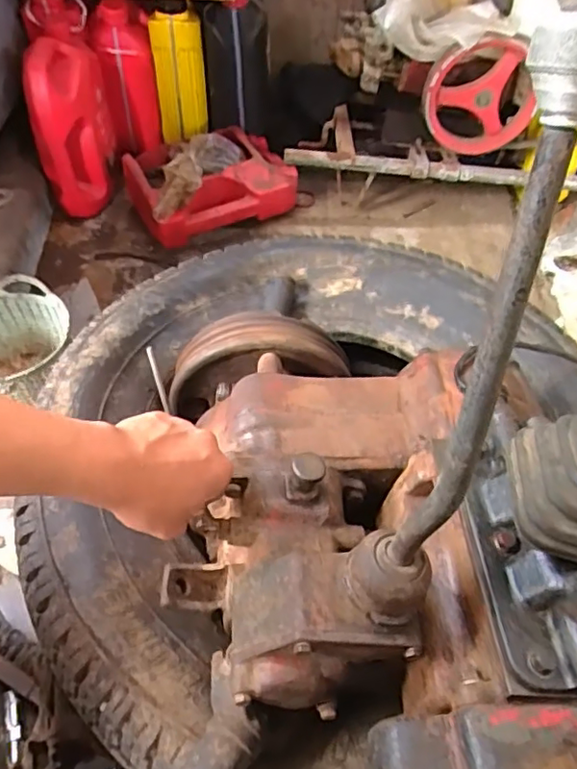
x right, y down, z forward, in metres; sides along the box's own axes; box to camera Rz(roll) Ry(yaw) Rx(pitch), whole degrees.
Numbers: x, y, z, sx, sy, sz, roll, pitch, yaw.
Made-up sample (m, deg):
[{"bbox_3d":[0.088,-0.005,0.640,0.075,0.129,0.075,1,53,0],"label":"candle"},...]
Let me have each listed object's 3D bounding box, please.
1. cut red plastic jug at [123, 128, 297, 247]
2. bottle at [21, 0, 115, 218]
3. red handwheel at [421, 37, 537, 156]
[{"bbox_3d":[-0.151,-0.385,1.127,0.284,0.110,0.195,-20,56,-15],"label":"cut red plastic jug"},{"bbox_3d":[-0.391,-0.488,1.075,0.137,0.318,0.148,-13,55,-10],"label":"bottle"},{"bbox_3d":[0.294,-0.438,0.924,0.167,0.178,0.028,4,54,2],"label":"red handwheel"}]

